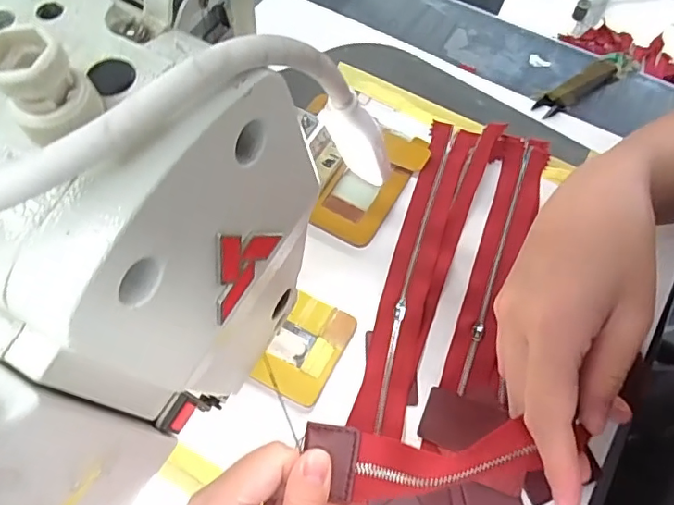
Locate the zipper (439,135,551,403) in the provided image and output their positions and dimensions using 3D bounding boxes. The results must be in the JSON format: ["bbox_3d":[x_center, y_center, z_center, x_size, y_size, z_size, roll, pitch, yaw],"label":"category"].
[{"bbox_3d":[0.123,0.002,0.398,0.040,0.009,0.222,16,67,9],"label":"zipper"}]

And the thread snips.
[{"bbox_3d":[0.221,-0.152,0.466,0.104,0.009,0.026,-31,68,-12],"label":"thread snips"}]

